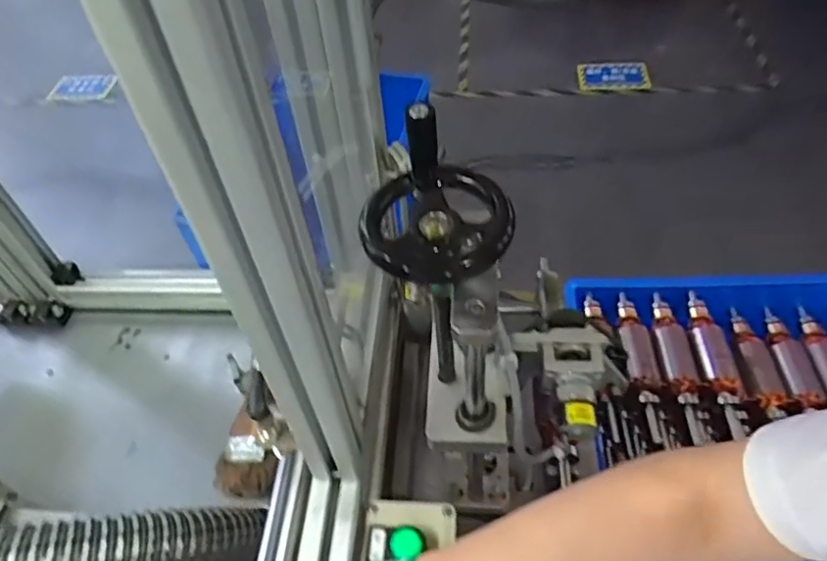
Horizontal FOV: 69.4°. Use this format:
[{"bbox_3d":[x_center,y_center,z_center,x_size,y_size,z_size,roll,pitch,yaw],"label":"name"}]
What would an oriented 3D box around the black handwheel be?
[{"bbox_3d":[0.014,-0.049,0.358,0.095,0.070,0.088,-5,50,1],"label":"black handwheel"}]

